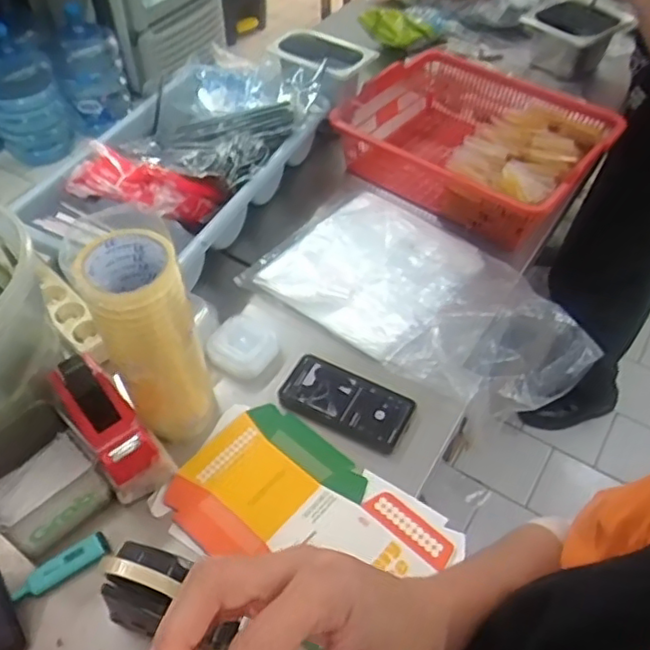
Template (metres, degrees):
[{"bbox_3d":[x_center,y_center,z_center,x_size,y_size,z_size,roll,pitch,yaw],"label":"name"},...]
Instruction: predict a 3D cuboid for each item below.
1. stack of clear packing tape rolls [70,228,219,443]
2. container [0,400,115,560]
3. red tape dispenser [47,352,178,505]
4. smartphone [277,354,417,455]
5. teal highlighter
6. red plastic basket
[{"bbox_3d":[-0.180,0.019,0.679,0.099,0.249,0.100,-28,55,-22],"label":"stack of clear packing tape rolls"},{"bbox_3d":[-0.310,0.166,0.678,0.126,0.075,0.125,37,59,27],"label":"container"},{"bbox_3d":[-0.238,0.108,0.710,0.070,0.089,0.155,-31,57,-24],"label":"red tape dispenser"},{"bbox_3d":[0.026,0.092,0.778,0.153,0.017,0.080,24,54,19],"label":"smartphone"},{"bbox_3d":[-0.268,0.248,0.648,0.097,0.013,0.025,-30,56,-23],"label":"teal highlighter"},{"bbox_3d":[0.246,-0.310,1.056,0.382,0.108,0.341,31,56,23],"label":"red plastic basket"}]

